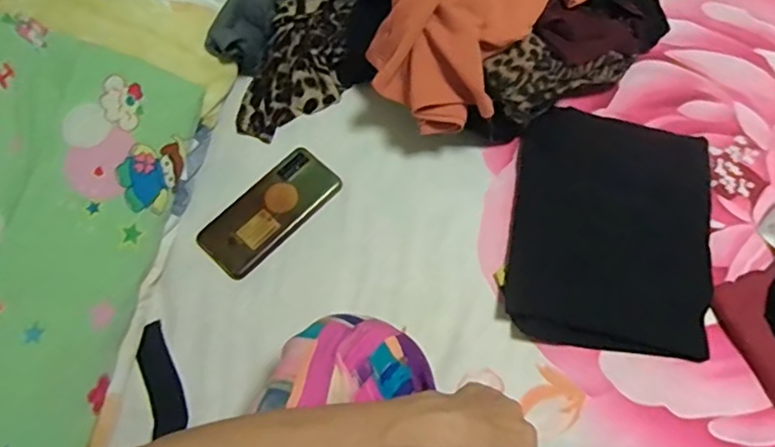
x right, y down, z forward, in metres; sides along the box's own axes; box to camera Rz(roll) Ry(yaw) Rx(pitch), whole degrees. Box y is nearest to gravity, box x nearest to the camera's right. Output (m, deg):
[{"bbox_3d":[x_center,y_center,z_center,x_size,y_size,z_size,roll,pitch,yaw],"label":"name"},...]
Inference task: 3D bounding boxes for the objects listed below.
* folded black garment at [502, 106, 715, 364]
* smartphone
[{"bbox_3d":[0.237,-0.001,0.628,0.201,0.019,0.274,9,64,8],"label":"folded black garment"},{"bbox_3d":[-0.131,-0.014,0.661,0.075,0.012,0.160,37,71,20],"label":"smartphone"}]

